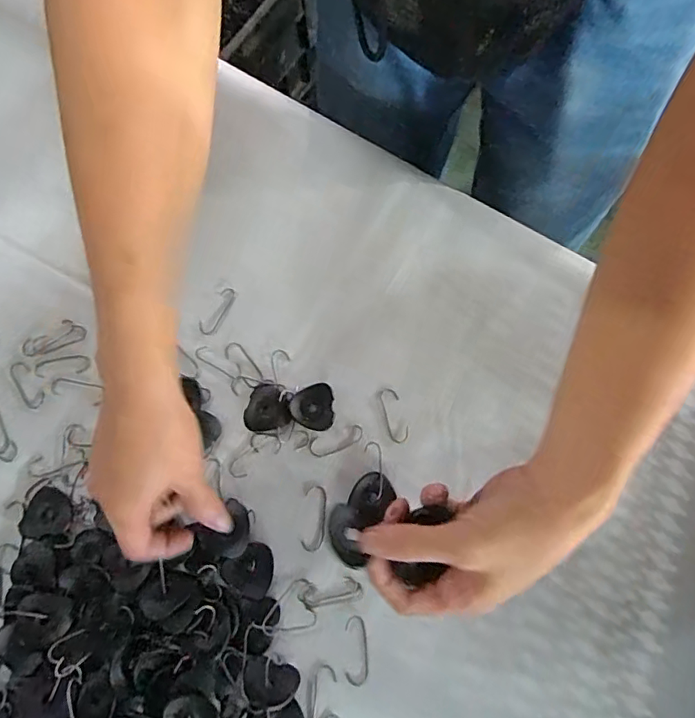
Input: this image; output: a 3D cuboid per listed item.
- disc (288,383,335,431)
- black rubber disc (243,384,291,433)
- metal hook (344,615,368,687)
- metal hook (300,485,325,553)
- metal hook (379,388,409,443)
[{"bbox_3d":[-0.027,0.036,0.402,0.032,0.004,0.035,0,74,0],"label":"disc"},{"bbox_3d":[-0.063,0.038,0.404,0.034,0.004,0.035,0,74,0],"label":"black rubber disc"},{"bbox_3d":[0.006,0.200,0.361,0.016,0.004,0.044,0,74,0],"label":"metal hook"},{"bbox_3d":[-0.024,0.115,0.380,0.016,0.004,0.046,2,74,1],"label":"metal hook"},{"bbox_3d":[0.036,0.043,0.404,0.016,0.004,0.043,-14,74,-4],"label":"metal hook"}]

